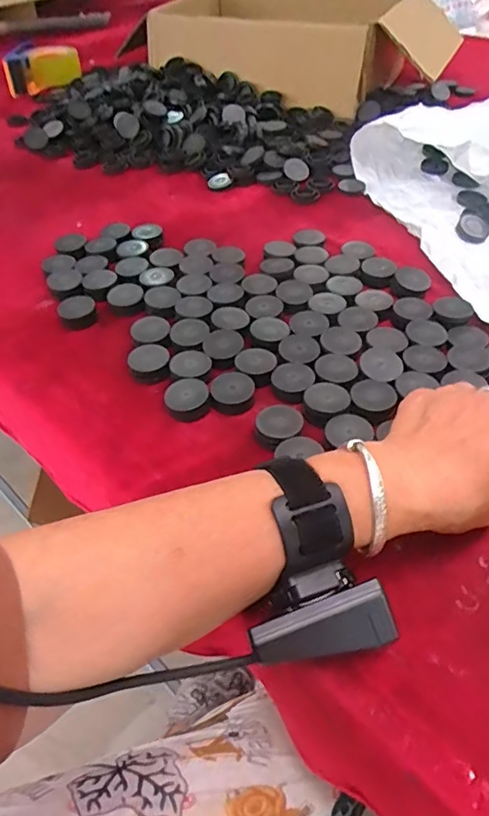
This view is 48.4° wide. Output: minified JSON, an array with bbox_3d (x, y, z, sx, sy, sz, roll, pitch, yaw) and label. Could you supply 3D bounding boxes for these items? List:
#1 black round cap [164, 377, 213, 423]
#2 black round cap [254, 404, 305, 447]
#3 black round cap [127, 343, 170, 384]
[{"bbox_3d":[-0.042,-0.007,0.402,0.032,0.010,0.034,0,46,0],"label":"black round cap"},{"bbox_3d":[0.024,0.013,0.382,0.034,0.012,0.034,0,46,0],"label":"black round cap"},{"bbox_3d":[-0.076,-0.035,0.433,0.032,0.013,0.037,-3,46,-4],"label":"black round cap"}]

